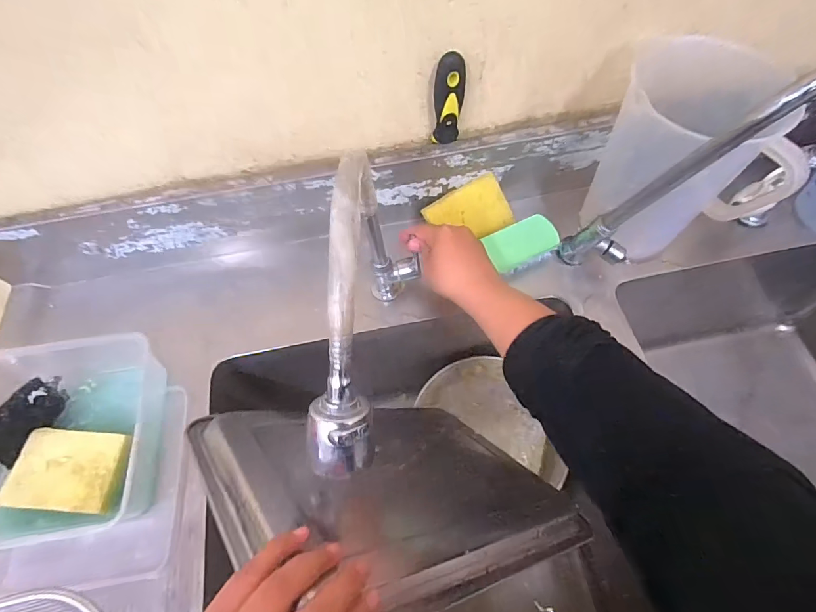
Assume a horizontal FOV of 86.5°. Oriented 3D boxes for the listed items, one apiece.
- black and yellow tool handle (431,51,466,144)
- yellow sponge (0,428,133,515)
[{"bbox_3d":[0.044,-0.222,0.474,0.033,0.100,0.026,4,62,6],"label":"black and yellow tool handle"},{"bbox_3d":[-0.347,0.166,0.443,0.113,0.025,0.076,3,62,5],"label":"yellow sponge"}]

